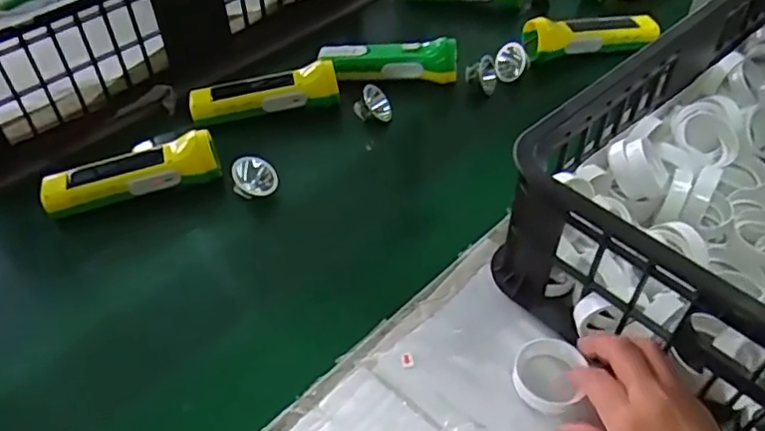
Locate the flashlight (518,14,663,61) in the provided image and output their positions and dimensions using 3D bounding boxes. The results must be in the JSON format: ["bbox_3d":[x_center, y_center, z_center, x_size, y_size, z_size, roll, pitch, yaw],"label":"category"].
[{"bbox_3d":[0.256,-0.223,0.748,0.166,0.043,0.044,-10,46,-9],"label":"flashlight"}]

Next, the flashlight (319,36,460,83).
[{"bbox_3d":[0.005,-0.181,0.721,0.164,0.042,0.050,4,45,6],"label":"flashlight"}]

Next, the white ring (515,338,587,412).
[{"bbox_3d":[0.120,0.114,0.446,0.050,0.012,0.054,-2,46,2],"label":"white ring"}]

